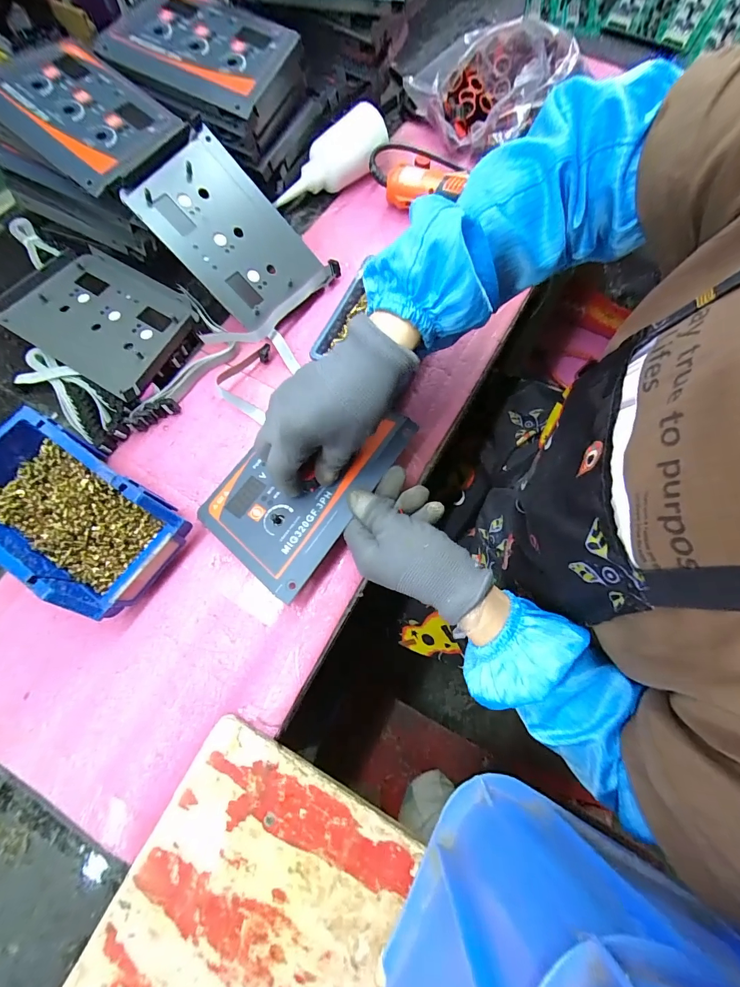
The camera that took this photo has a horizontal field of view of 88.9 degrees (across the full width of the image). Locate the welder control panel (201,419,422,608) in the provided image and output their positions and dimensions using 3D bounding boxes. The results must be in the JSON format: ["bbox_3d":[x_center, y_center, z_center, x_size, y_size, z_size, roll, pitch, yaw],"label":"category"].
[{"bbox_3d":[-0.057,-0.018,0.350,0.124,0.010,0.188,35,75,18],"label":"welder control panel"}]

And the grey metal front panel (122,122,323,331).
[{"bbox_3d":[-0.149,-0.277,0.402,0.165,0.011,0.121,46,75,-19],"label":"grey metal front panel"}]

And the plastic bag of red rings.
[{"bbox_3d":[0.162,-0.538,0.494,0.214,0.078,0.145,-28,74,-11],"label":"plastic bag of red rings"}]

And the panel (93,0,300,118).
[{"bbox_3d":[-0.178,-0.458,0.385,0.181,0.033,0.118,22,72,6],"label":"panel"}]

